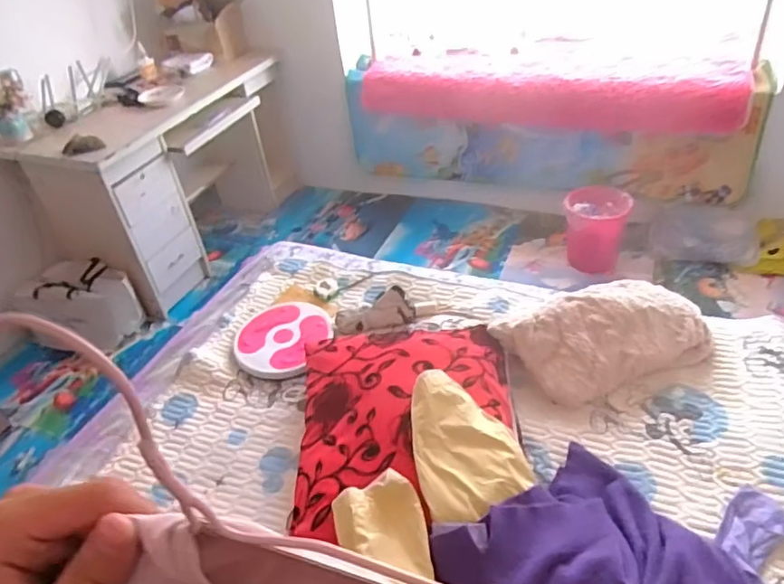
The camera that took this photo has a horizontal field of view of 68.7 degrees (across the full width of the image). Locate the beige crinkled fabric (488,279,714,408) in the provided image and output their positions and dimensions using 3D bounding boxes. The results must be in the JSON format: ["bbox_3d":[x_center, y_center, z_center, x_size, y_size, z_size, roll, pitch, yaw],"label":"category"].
[{"bbox_3d":[0.488,0.097,1.325,0.461,0.108,0.246,-16,39,-10],"label":"beige crinkled fabric"}]

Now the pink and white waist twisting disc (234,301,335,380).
[{"bbox_3d":[-0.288,0.110,1.505,0.255,0.029,0.259,-5,39,4],"label":"pink and white waist twisting disc"}]

